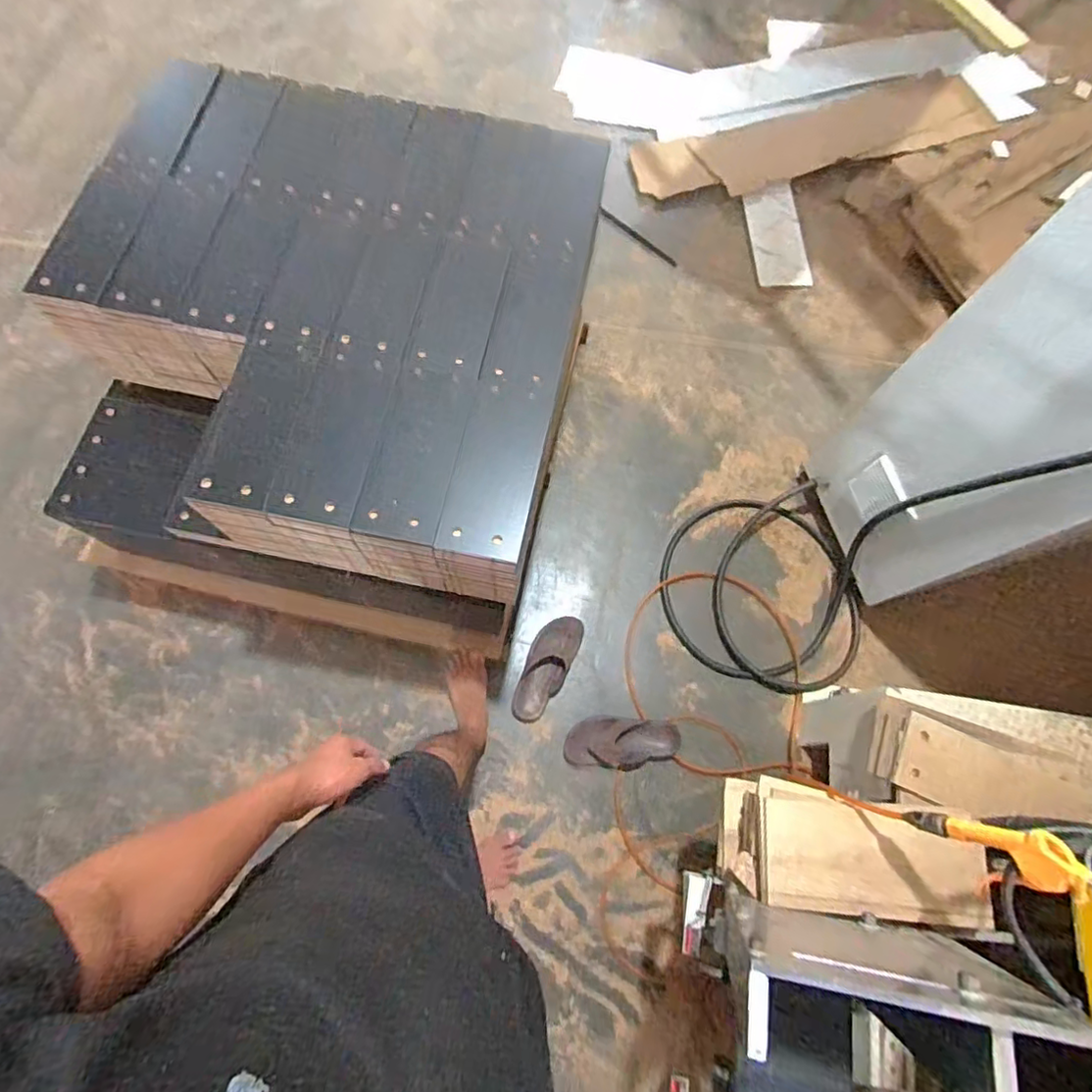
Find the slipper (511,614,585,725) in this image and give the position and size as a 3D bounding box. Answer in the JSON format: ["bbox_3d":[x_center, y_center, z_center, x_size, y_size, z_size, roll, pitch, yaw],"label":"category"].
[{"bbox_3d":[0.001,0.288,1.429,0.104,0.053,0.263,24,72,5],"label":"slipper"}]

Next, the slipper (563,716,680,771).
[{"bbox_3d":[0.172,0.444,1.363,0.257,0.040,0.113,5,71,-1],"label":"slipper"}]

